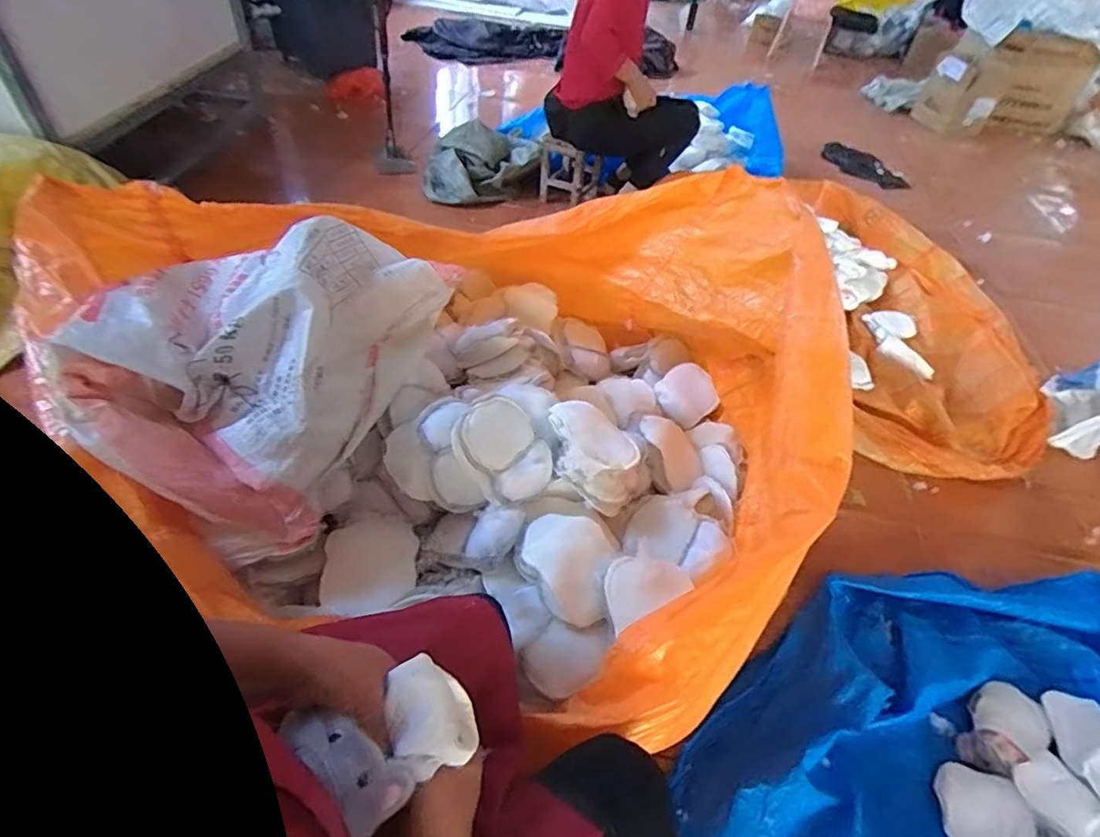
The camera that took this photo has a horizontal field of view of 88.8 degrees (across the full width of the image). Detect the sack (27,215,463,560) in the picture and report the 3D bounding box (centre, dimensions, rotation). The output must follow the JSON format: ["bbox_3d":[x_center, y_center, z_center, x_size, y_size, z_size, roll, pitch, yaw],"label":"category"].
[{"bbox_3d":[-0.449,-0.099,0.907,0.400,0.248,0.522,15,47,7],"label":"sack"}]

